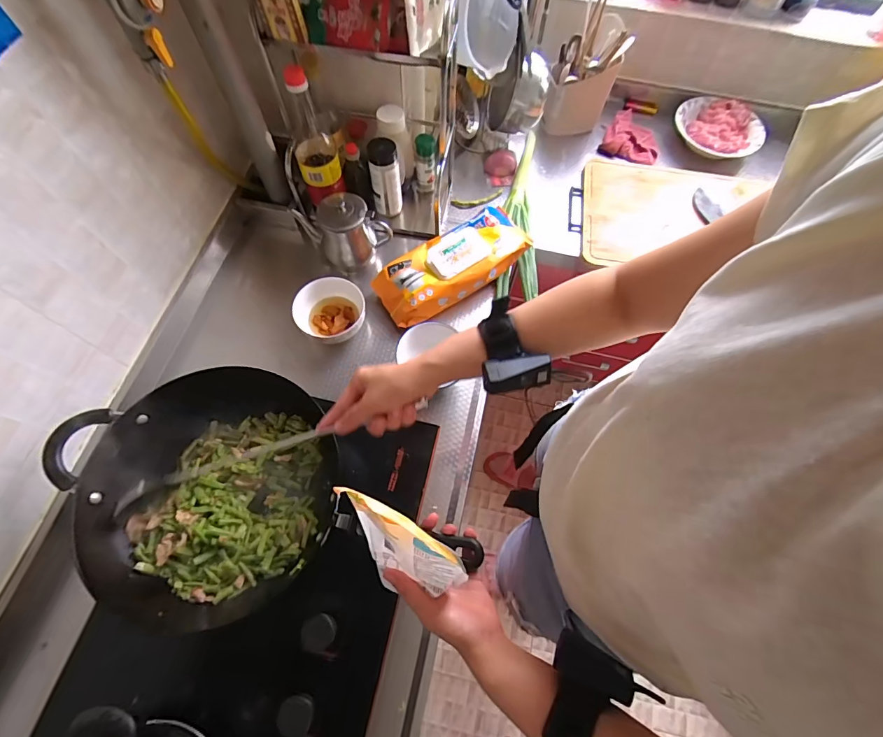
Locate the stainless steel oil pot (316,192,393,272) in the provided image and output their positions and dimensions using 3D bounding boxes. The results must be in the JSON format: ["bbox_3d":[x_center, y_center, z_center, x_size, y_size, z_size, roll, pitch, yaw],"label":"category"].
[{"bbox_3d":[-0.173,-0.267,0.805,0.121,0.118,0.104,-21,69,-11],"label":"stainless steel oil pot"}]

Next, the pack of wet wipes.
[{"bbox_3d":[0.021,-0.200,0.797,0.299,0.070,0.118,-31,71,-14],"label":"pack of wet wipes"}]

